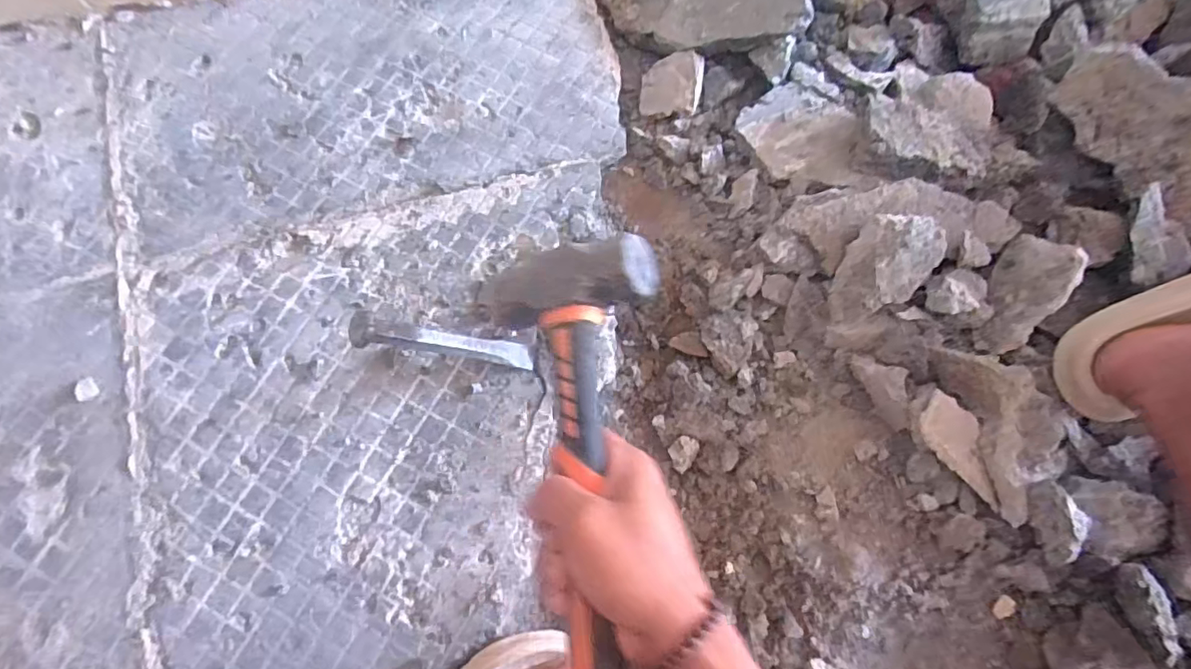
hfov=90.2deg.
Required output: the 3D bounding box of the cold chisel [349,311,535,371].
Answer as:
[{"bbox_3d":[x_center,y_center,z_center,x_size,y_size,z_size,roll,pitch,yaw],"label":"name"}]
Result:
[{"bbox_3d":[-0.106,0.008,0.450,0.016,0.161,0.019,-20,69,36],"label":"cold chisel"}]

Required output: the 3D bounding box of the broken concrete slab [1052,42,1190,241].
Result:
[{"bbox_3d":[0.536,-0.184,0.559,0.110,0.035,0.210,-28,72,22],"label":"broken concrete slab"}]

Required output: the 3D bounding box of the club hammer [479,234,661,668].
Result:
[{"bbox_3d":[-0.003,0.083,0.337,0.096,0.040,0.270,-13,74,23],"label":"club hammer"}]

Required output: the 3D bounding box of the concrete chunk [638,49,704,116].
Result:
[{"bbox_3d":[0.081,-0.265,0.628,0.060,0.029,0.076,10,72,1],"label":"concrete chunk"}]

